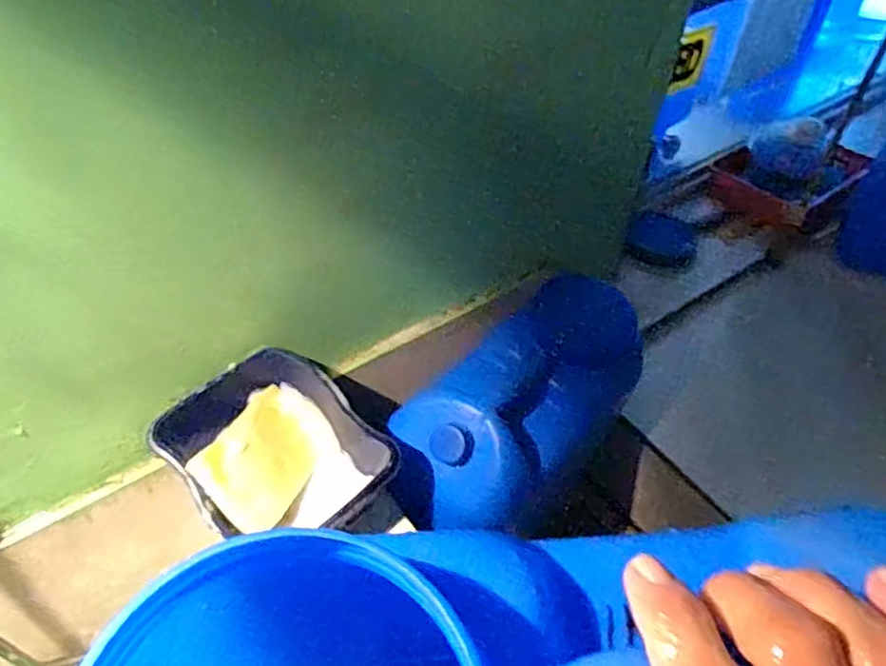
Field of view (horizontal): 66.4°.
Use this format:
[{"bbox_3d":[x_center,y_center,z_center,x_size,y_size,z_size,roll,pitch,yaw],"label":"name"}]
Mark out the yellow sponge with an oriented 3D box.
[{"bbox_3d":[-0.170,0.118,0.651,0.093,0.018,0.147,46,37,-11],"label":"yellow sponge"}]

